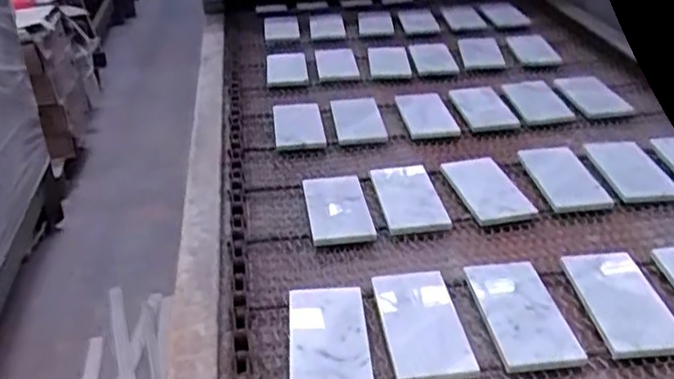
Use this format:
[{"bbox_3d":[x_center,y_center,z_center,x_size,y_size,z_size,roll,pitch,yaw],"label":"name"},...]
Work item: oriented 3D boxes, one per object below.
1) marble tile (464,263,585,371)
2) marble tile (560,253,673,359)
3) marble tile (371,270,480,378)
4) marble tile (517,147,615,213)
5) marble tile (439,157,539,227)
[{"bbox_3d":[0.191,0.126,0.731,0.076,0.011,0.172,-14,25,2],"label":"marble tile"},{"bbox_3d":[0.301,0.115,0.744,0.078,0.018,0.159,-14,31,4],"label":"marble tile"},{"bbox_3d":[0.087,0.137,0.728,0.081,0.010,0.171,-4,28,-4],"label":"marble tile"},{"bbox_3d":[0.317,-0.021,0.980,0.083,0.014,0.169,-11,30,4],"label":"marble tile"},{"bbox_3d":[0.206,-0.005,0.965,0.086,0.013,0.179,-6,28,-6],"label":"marble tile"}]

